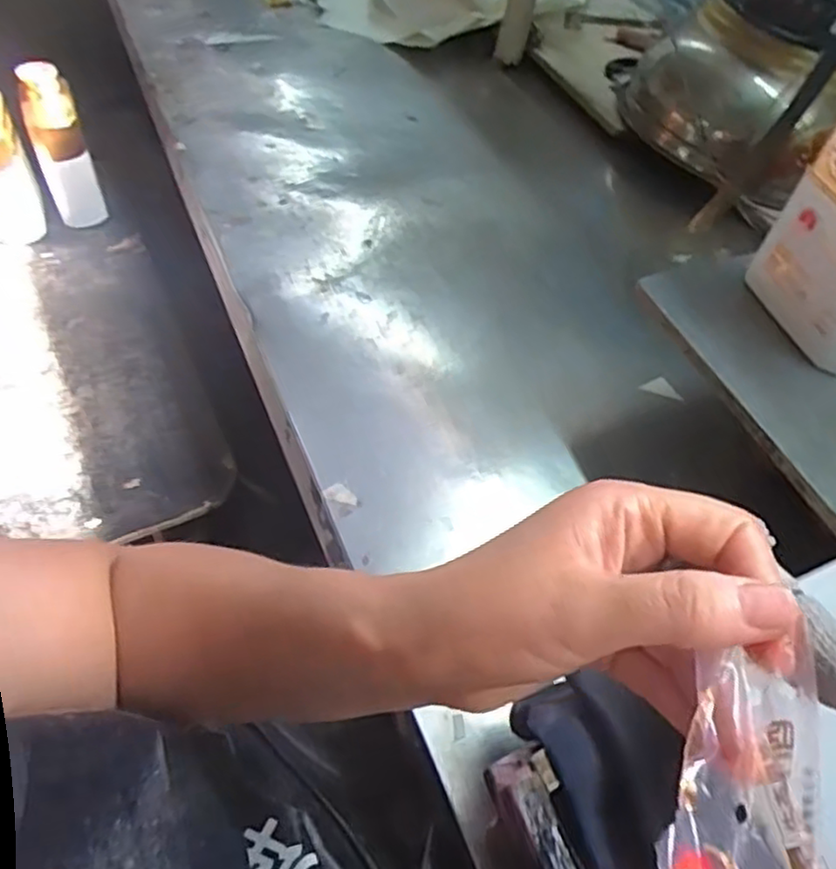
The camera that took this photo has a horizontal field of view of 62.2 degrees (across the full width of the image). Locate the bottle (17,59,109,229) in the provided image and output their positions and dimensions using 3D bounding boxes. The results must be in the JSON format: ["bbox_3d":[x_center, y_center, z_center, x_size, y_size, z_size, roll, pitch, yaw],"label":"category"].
[{"bbox_3d":[-0.375,-0.299,0.732,0.051,0.169,0.037,-15,57,-16],"label":"bottle"}]

